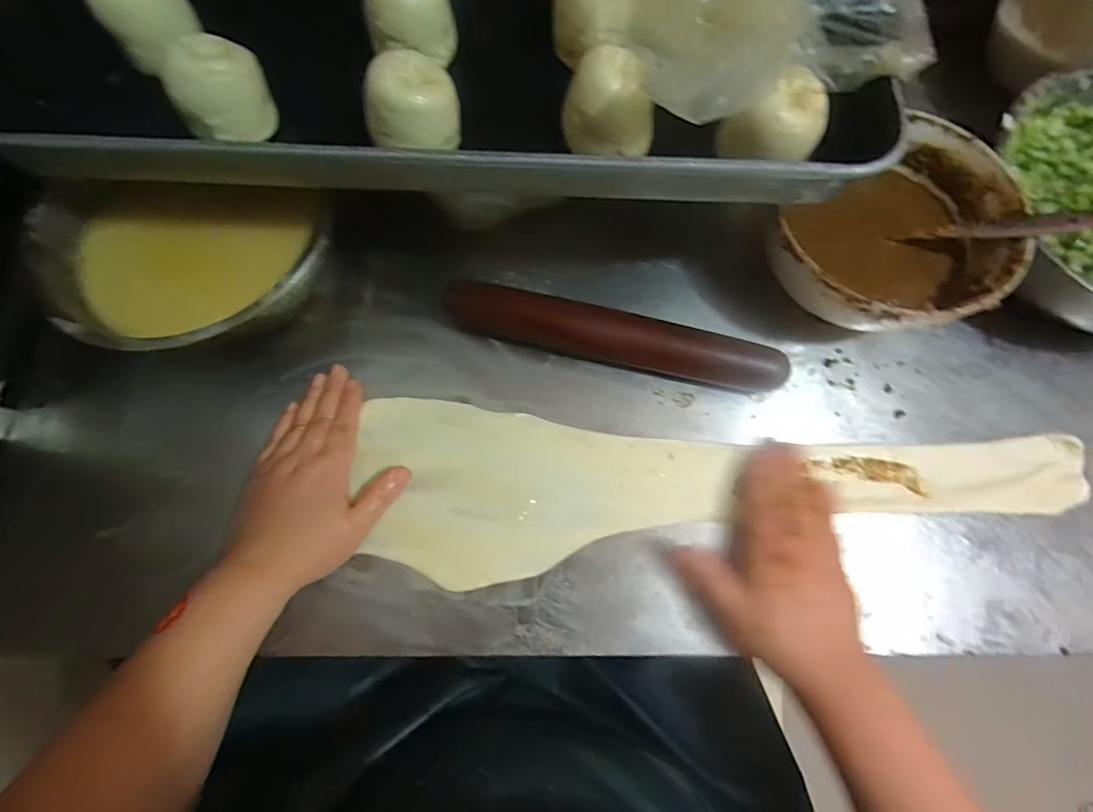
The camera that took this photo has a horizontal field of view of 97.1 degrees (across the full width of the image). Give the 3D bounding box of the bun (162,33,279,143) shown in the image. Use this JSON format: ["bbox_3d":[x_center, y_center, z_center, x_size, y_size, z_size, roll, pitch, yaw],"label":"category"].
[{"bbox_3d":[-0.210,-0.203,0.316,0.056,0.046,0.056,-30,75,-9],"label":"bun"}]

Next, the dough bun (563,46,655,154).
[{"bbox_3d":[0.041,-0.194,0.312,0.062,0.042,0.052,13,73,5],"label":"dough bun"}]

